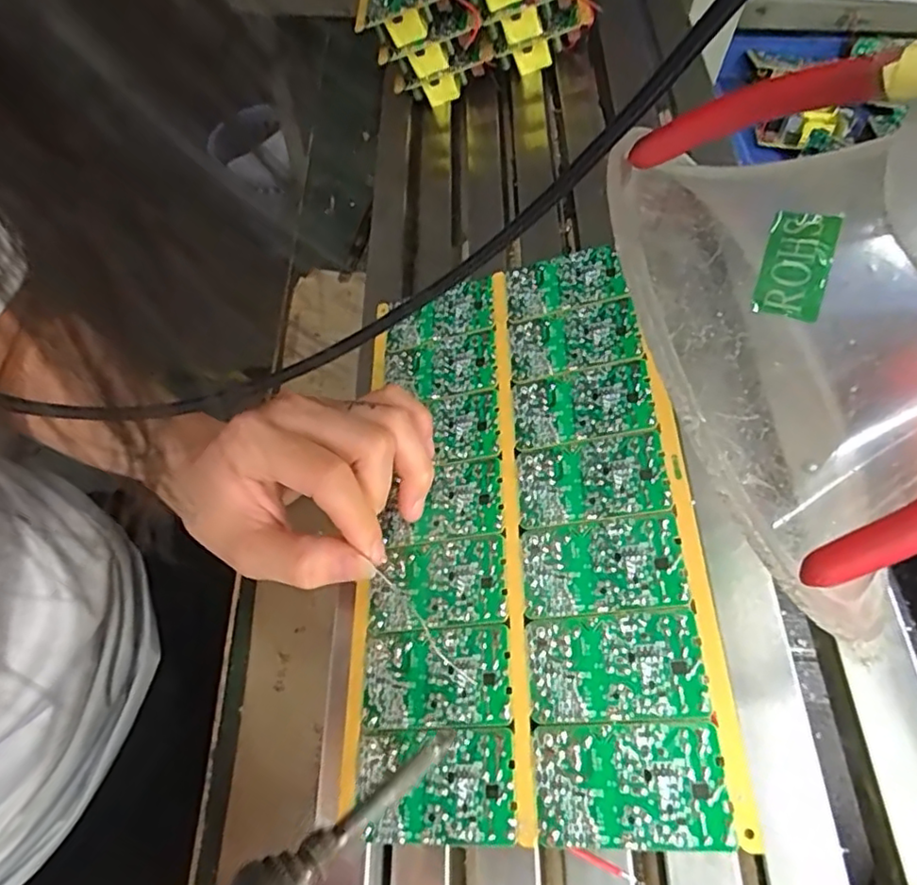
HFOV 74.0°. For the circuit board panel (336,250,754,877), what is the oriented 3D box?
[{"bbox_3d":[0.022,0.026,0.269,0.141,0.004,0.253,-11,59,17],"label":"circuit board panel"}]

